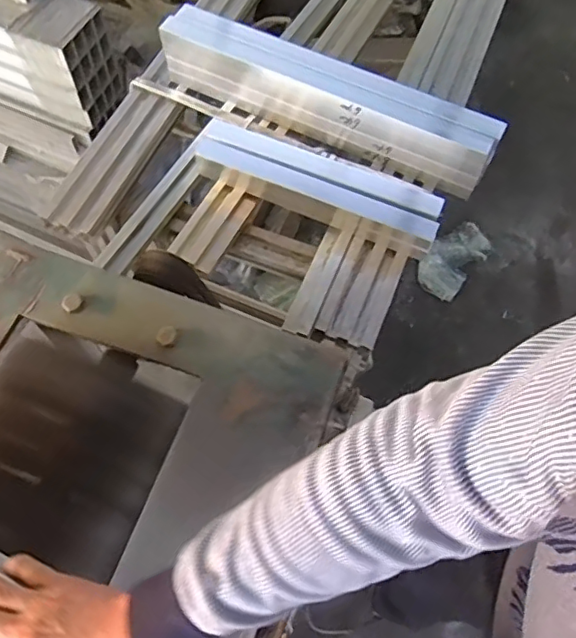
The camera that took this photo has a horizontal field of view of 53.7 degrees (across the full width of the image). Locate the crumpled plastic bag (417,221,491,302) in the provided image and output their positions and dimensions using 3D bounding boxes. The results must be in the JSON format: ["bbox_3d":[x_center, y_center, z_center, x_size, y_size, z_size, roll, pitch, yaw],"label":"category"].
[{"bbox_3d":[0.489,-0.181,1.656,0.142,0.050,0.266,39,69,15],"label":"crumpled plastic bag"}]

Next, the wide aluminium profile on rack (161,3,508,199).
[{"bbox_3d":[0.065,-0.402,1.042,0.633,0.123,0.074,24,66,9],"label":"wide aluminium profile on rack"}]

